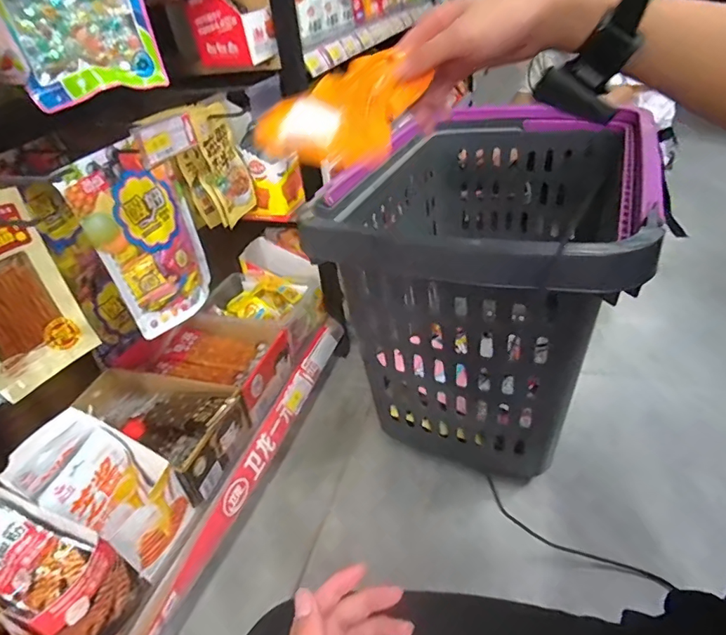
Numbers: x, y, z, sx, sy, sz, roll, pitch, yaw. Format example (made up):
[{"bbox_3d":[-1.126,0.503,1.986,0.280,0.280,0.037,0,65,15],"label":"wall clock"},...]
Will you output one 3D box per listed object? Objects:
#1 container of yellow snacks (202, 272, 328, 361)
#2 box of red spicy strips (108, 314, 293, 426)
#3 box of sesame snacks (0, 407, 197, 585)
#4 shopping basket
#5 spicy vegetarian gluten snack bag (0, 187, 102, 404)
[{"bbox_3d":[-0.198,-0.015,0.959,0.195,0.102,0.156,6,37,19],"label":"container of yellow snacks"},{"bbox_3d":[-0.279,0.076,0.844,0.261,0.073,0.167,5,37,17],"label":"box of red spicy strips"},{"bbox_3d":[-0.319,0.217,0.595,0.142,0.163,0.114,6,37,18],"label":"box of sesame snacks"},{"bbox_3d":[0.228,-0.067,0.817,0.373,0.420,0.568,10,39,23],"label":"shopping basket"},{"bbox_3d":[-0.388,-0.026,0.515,0.023,0.215,0.121,15,41,29],"label":"spicy vegetarian gluten snack bag"}]

